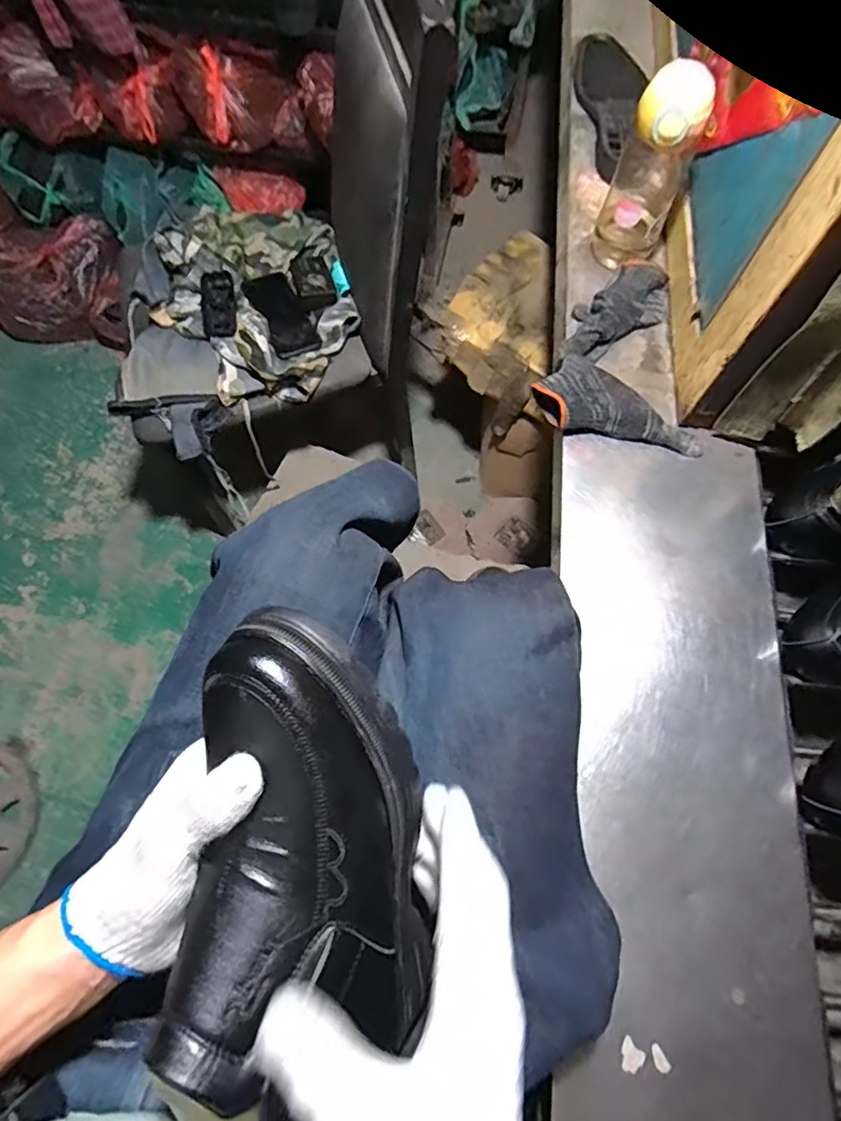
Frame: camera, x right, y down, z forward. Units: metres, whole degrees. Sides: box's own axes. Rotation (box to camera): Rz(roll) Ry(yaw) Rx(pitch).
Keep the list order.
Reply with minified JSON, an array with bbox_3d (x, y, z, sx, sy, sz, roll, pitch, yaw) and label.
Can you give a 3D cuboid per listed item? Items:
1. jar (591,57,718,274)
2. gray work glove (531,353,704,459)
[{"bbox_3d":[0.250,-0.413,0.620,0.075,0.192,0.078,6,72,4],"label":"jar"},{"bbox_3d":[0.207,-0.149,0.607,0.176,0.031,0.080,37,77,12],"label":"gray work glove"}]

